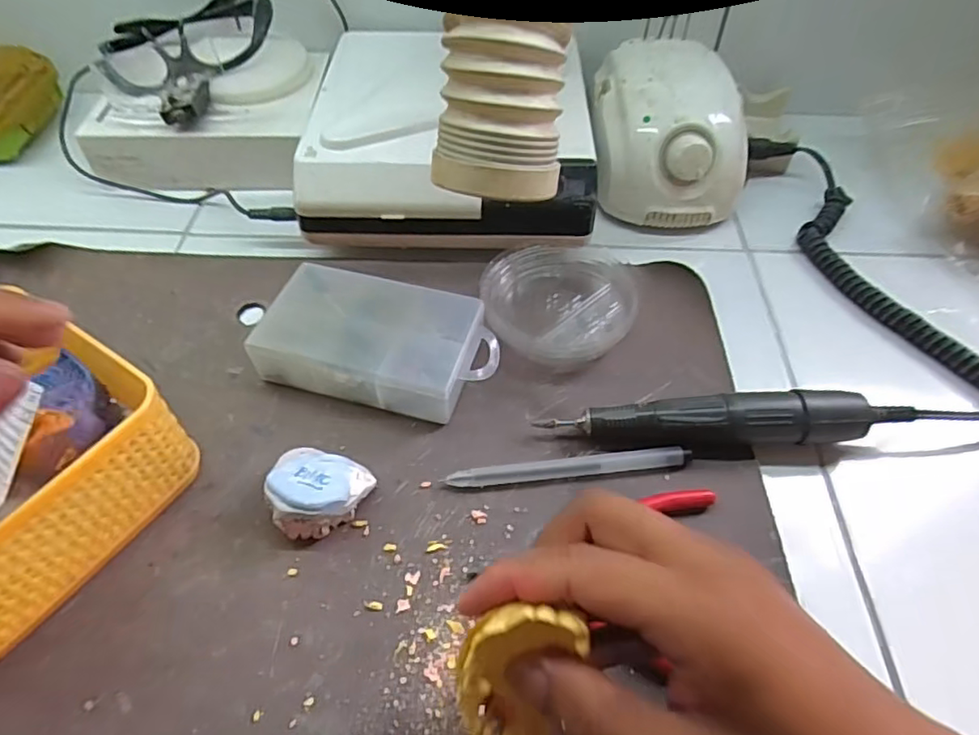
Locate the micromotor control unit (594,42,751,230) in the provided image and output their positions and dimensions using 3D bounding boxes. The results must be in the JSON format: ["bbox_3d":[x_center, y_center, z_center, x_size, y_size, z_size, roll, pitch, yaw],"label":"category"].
[{"bbox_3d":[0.129,-0.172,0.452,0.103,0.084,0.126,-3,51,-4],"label":"micromotor control unit"}]

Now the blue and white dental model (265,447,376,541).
[{"bbox_3d":[-0.085,0.061,0.296,0.046,0.027,0.042,1,51,-1],"label":"blue and white dental model"}]

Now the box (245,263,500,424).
[{"bbox_3d":[-0.062,-0.014,0.350,0.128,0.031,0.076,13,52,9],"label":"box"}]

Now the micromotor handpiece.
[{"bbox_3d":[0.125,0.029,0.322,0.188,0.028,0.023,-1,51,-2],"label":"micromotor handpiece"}]

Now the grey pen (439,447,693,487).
[{"bbox_3d":[0.041,0.051,0.314,0.125,0.011,0.011,-4,51,-4],"label":"grey pen"}]

